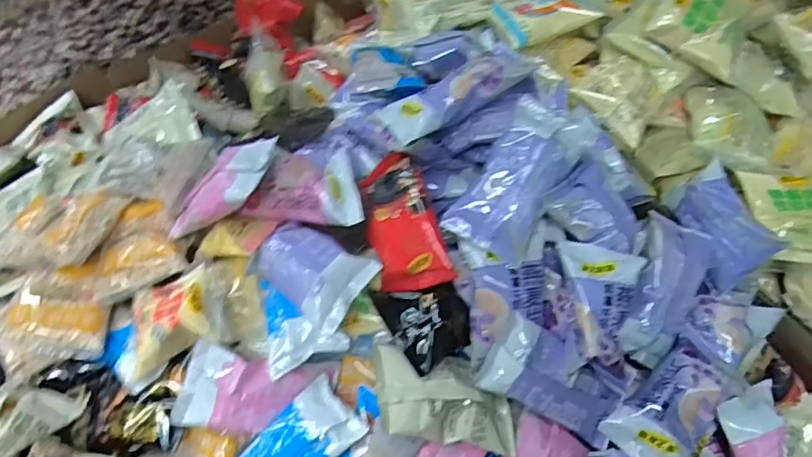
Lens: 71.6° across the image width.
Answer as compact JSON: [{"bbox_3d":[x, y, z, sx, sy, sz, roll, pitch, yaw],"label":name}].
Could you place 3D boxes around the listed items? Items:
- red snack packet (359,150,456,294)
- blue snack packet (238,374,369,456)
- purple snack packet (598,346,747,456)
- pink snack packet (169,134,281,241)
[{"bbox_3d":[-0.002,-0.004,0.436,0.063,0.015,0.101,-14,87,31],"label":"red snack packet"},{"bbox_3d":[-0.087,0.169,0.424,0.110,0.017,0.055,-43,65,-6],"label":"blue snack packet"},{"bbox_3d":[0.211,0.139,0.433,0.105,0.039,0.065,-36,63,-21],"label":"purple snack packet"},{"bbox_3d":[-0.155,-0.029,0.465,0.124,0.020,0.052,-34,54,26],"label":"pink snack packet"}]

